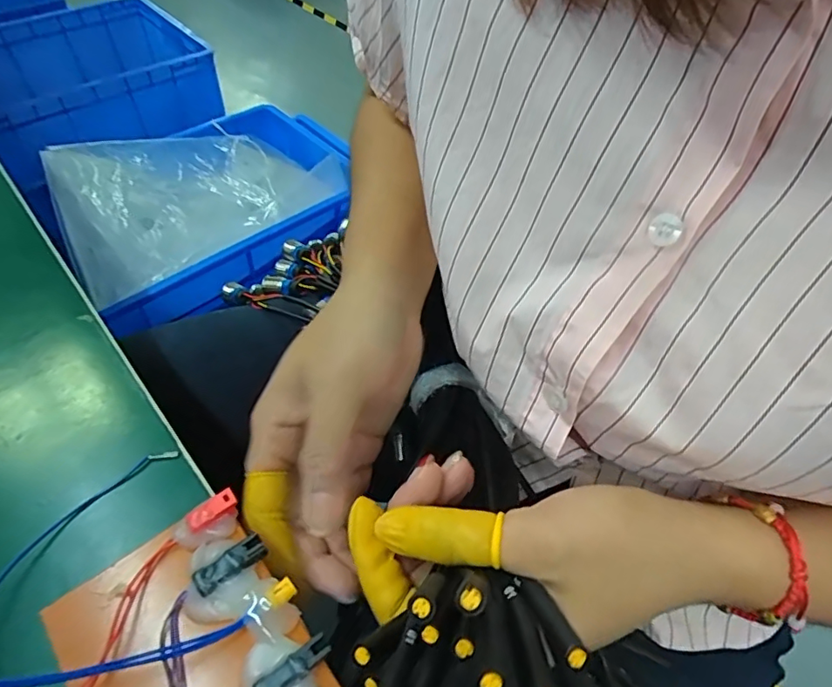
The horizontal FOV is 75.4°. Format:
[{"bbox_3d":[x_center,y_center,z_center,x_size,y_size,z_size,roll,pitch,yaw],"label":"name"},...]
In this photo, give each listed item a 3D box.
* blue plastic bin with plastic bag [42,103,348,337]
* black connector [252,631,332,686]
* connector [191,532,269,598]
[{"bbox_3d":[-0.299,-0.217,0.776,0.399,0.128,0.273,-34,59,-26],"label":"blue plastic bin with plastic bag"},{"bbox_3d":[-0.041,0.108,0.179,0.027,0.005,0.008,-29,57,-23],"label":"black connector"},{"bbox_3d":[-0.069,0.082,0.198,0.025,0.005,0.010,-27,56,-22],"label":"connector"}]

